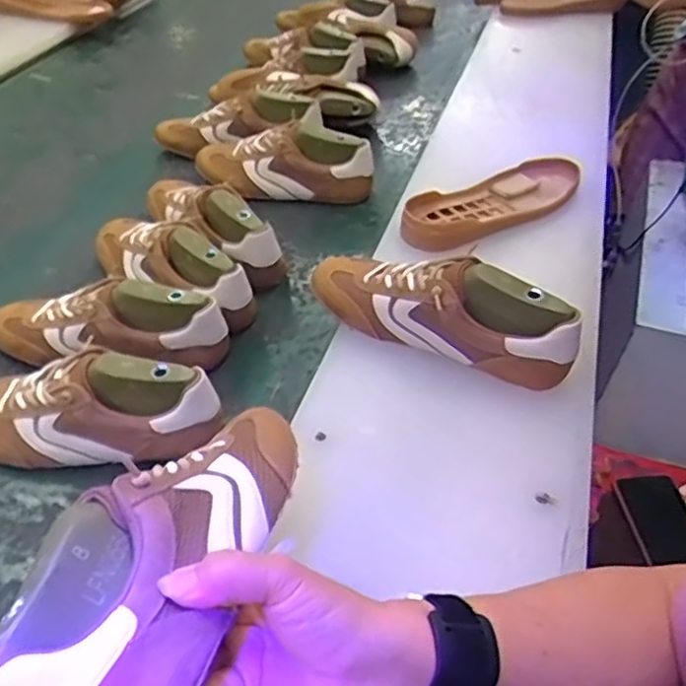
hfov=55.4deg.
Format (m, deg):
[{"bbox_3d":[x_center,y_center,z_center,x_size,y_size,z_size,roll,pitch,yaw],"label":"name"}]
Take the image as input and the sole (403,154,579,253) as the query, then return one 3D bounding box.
[{"bbox_3d":[0.181,-0.173,0.789,0.254,0.033,0.084,-24,48,-22],"label":"sole"}]

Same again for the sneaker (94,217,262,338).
[{"bbox_3d":[-0.204,-0.098,0.761,0.254,0.078,0.079,29,51,28],"label":"sneaker"}]

